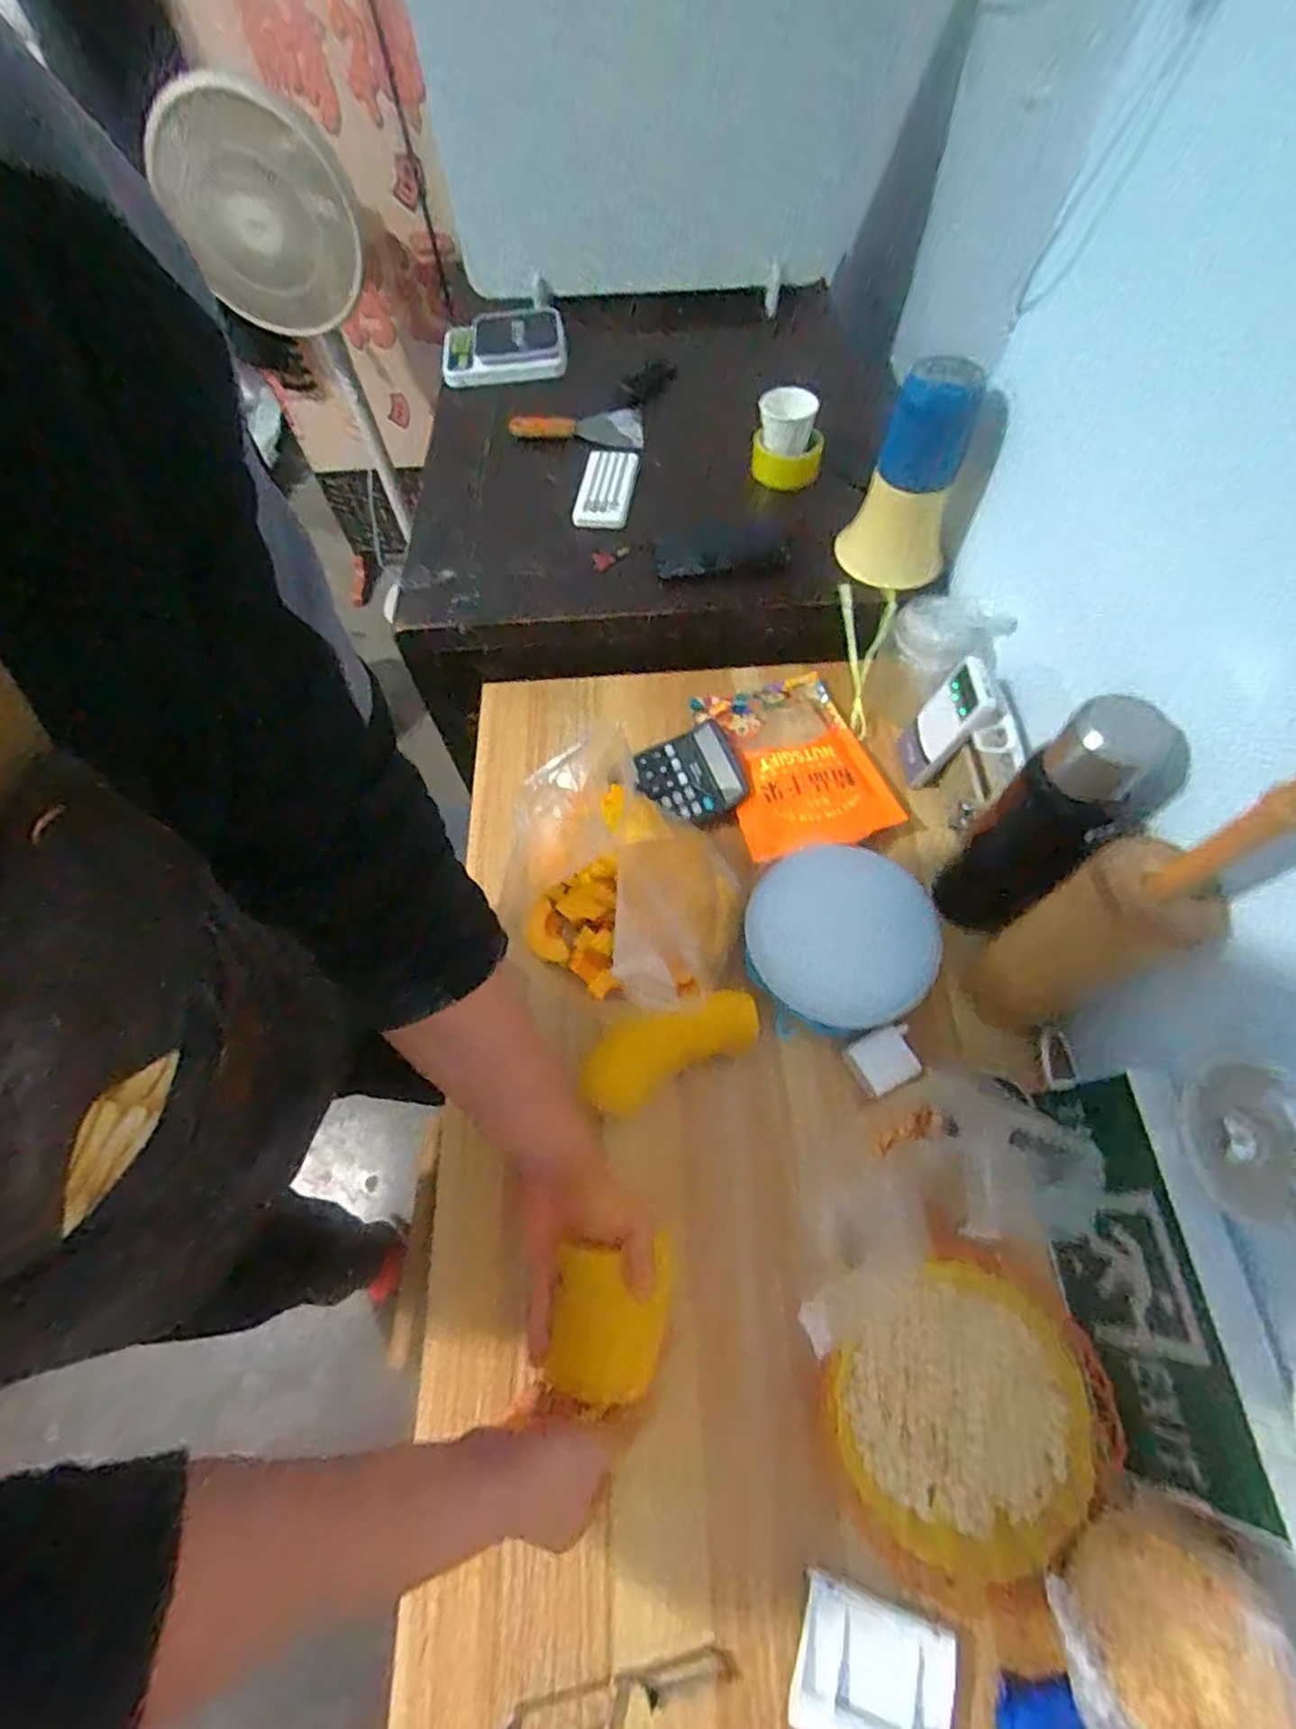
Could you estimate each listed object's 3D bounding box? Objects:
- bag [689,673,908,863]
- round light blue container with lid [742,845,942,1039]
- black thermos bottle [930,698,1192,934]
[{"bbox_3d":[0.167,-0.125,0.755,0.170,0.033,0.242,-15,63,-6],"label":"bag"},{"bbox_3d":[0.182,0.069,0.639,0.167,0.059,0.176,-1,65,2],"label":"round light blue container with lid"},{"bbox_3d":[0.332,-0.021,0.577,0.076,0.292,0.086,-39,68,-16],"label":"black thermos bottle"}]

